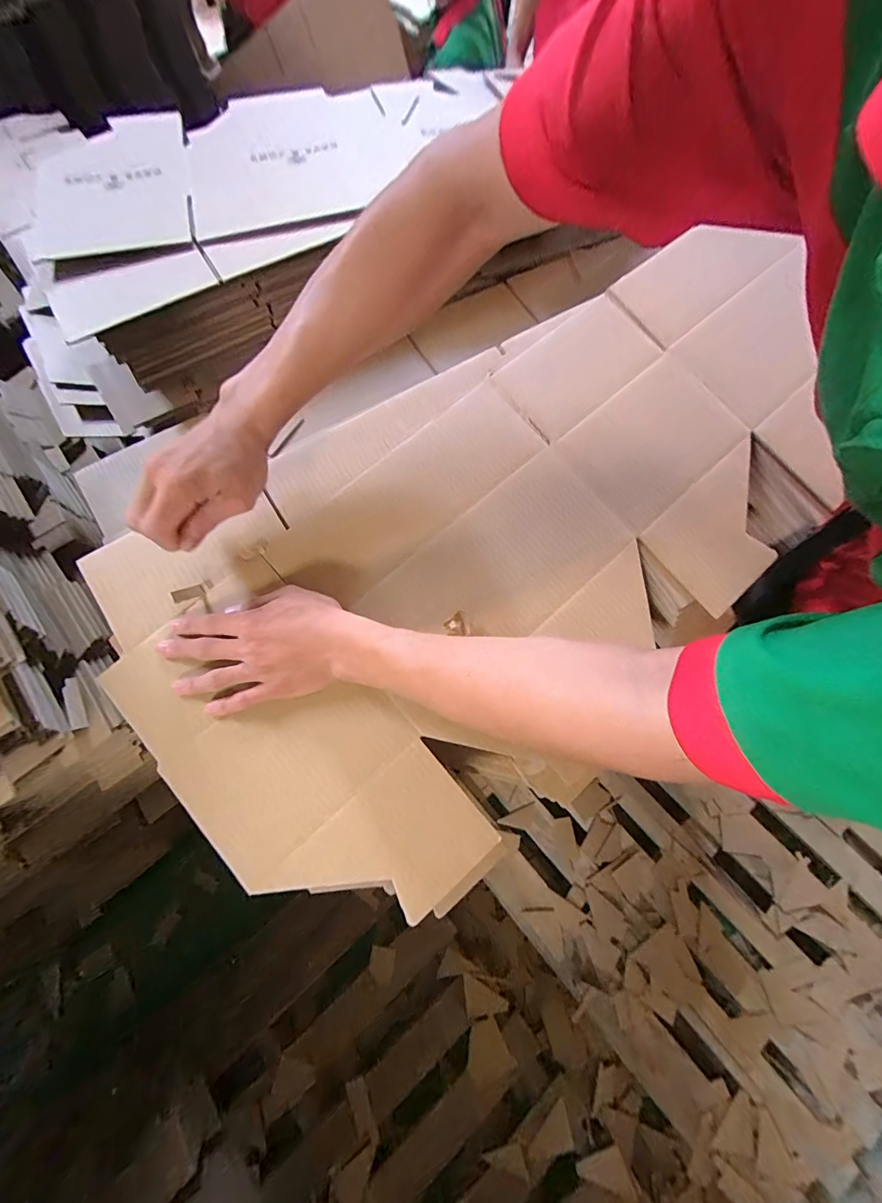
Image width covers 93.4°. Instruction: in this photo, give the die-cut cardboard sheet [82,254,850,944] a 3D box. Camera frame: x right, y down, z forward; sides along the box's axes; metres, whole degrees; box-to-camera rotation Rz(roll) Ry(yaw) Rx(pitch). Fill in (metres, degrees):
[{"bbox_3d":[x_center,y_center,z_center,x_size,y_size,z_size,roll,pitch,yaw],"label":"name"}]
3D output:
[{"bbox_3d":[0.104,-0.068,0.433,0.824,0.019,0.412,-32,84,-9],"label":"die-cut cardboard sheet"}]

